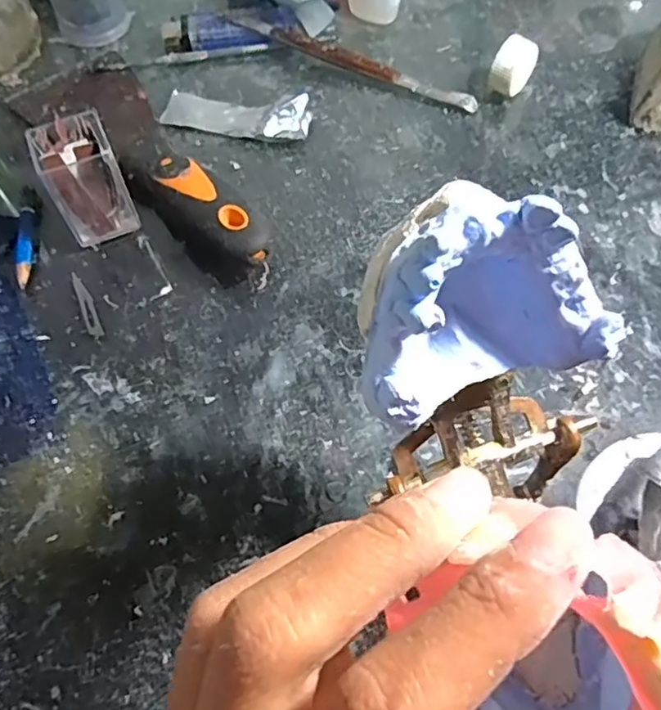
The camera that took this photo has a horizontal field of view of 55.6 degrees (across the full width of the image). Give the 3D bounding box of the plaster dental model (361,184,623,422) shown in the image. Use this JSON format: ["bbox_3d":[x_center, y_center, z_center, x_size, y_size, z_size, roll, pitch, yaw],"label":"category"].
[{"bbox_3d":[0.041,-0.014,0.161,0.063,0.056,0.037,-7,46,2],"label":"plaster dental model"}]

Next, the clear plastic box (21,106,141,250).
[{"bbox_3d":[-0.119,-0.085,0.307,0.034,0.051,0.033,-22,62,-9],"label":"clear plastic box"}]

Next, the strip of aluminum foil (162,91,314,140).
[{"bbox_3d":[-0.054,-0.138,0.357,0.085,0.013,0.026,11,62,9],"label":"strip of aluminum foil"}]

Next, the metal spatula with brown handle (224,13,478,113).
[{"bbox_3d":[0.010,-0.176,0.376,0.163,0.014,0.012,24,65,15],"label":"metal spatula with brown handle"}]

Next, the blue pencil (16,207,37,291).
[{"bbox_3d":[-0.153,-0.054,0.317,0.006,0.010,0.050,-9,61,-3],"label":"blue pencil"}]

